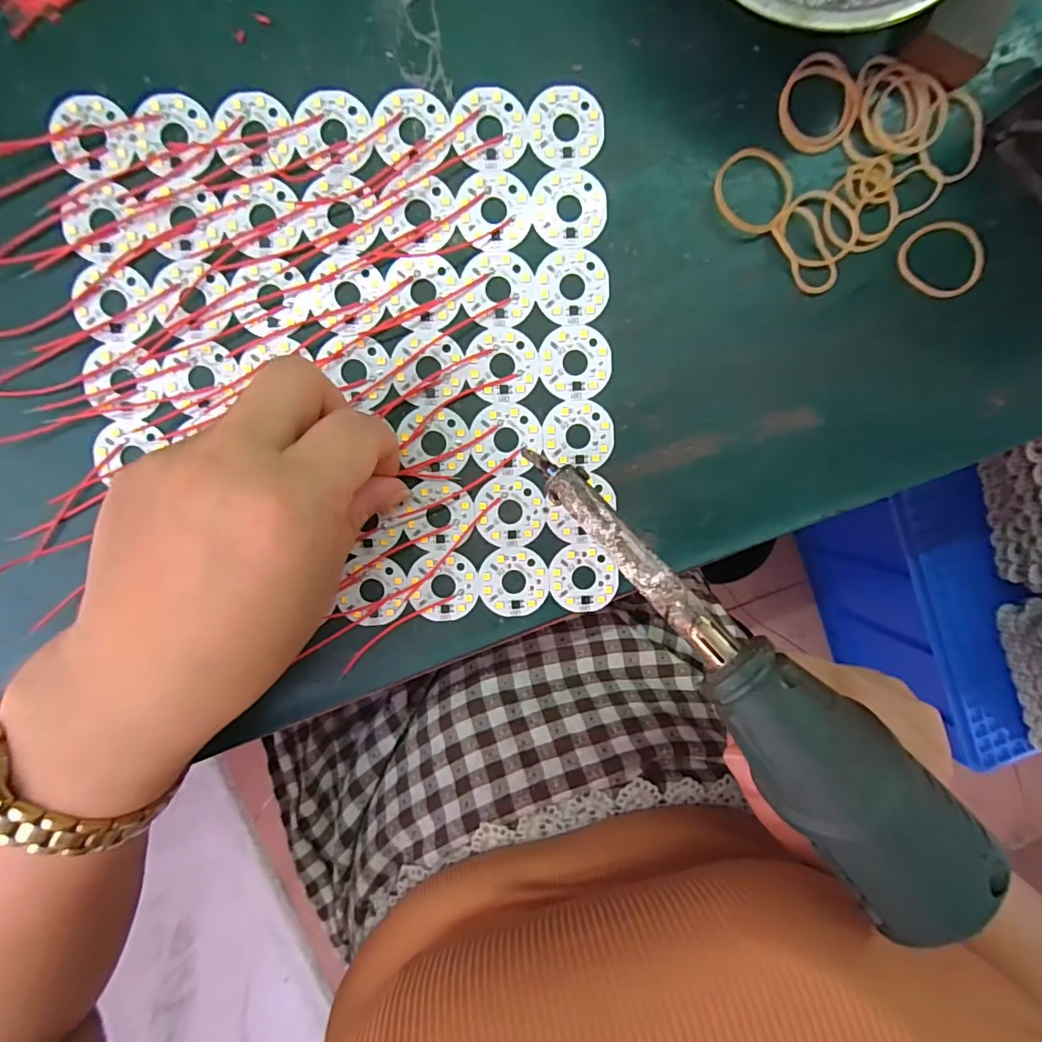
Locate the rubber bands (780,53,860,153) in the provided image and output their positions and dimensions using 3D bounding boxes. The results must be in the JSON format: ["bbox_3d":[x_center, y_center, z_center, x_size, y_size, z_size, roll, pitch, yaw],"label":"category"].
[{"bbox_3d":[0.122,-0.170,0.211,0.034,0.004,0.034,0,97,-3],"label":"rubber bands"}]

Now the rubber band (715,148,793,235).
[{"bbox_3d":[0.095,-0.137,0.214,0.032,0.005,0.032,0,97,-3],"label":"rubber band"}]

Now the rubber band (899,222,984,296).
[{"bbox_3d":[0.180,-0.111,0.220,0.036,0.004,0.031,-15,97,-1],"label":"rubber band"}]

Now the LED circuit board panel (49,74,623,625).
[{"bbox_3d":[-0.068,-0.063,0.214,0.209,0.004,0.210,-3,97,-2],"label":"LED circuit board panel"}]

